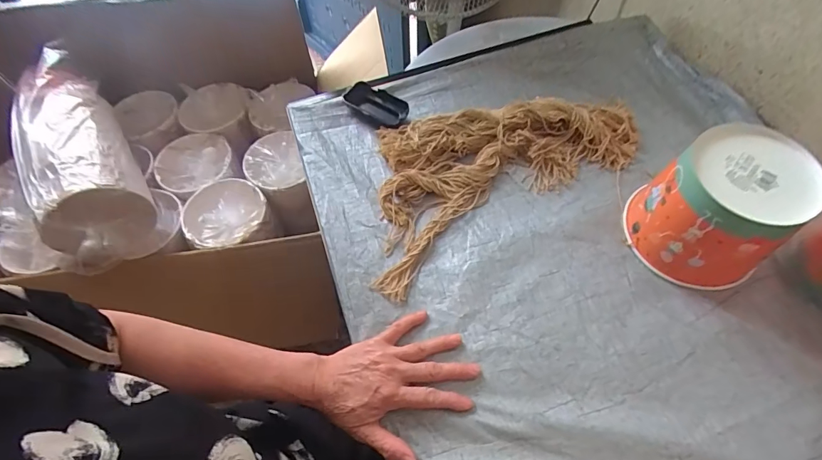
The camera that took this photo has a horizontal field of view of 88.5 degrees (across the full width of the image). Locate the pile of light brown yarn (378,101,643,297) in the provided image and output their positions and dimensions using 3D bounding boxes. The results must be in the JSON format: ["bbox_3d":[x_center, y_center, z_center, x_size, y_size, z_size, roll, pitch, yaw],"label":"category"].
[{"bbox_3d":[0.126,-0.099,0.615,0.456,0.039,0.254,-22,61,-11],"label":"pile of light brown yarn"}]

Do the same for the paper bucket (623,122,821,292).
[{"bbox_3d":[0.358,-0.023,0.506,0.138,0.135,0.144,0,59,1],"label":"paper bucket"}]

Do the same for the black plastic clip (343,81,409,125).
[{"bbox_3d":[-0.055,-0.212,0.699,0.110,0.019,0.056,25,63,15],"label":"black plastic clip"}]

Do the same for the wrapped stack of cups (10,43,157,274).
[{"bbox_3d":[-0.620,-0.127,0.779,0.166,0.153,0.415,-31,63,-16],"label":"wrapped stack of cups"}]

